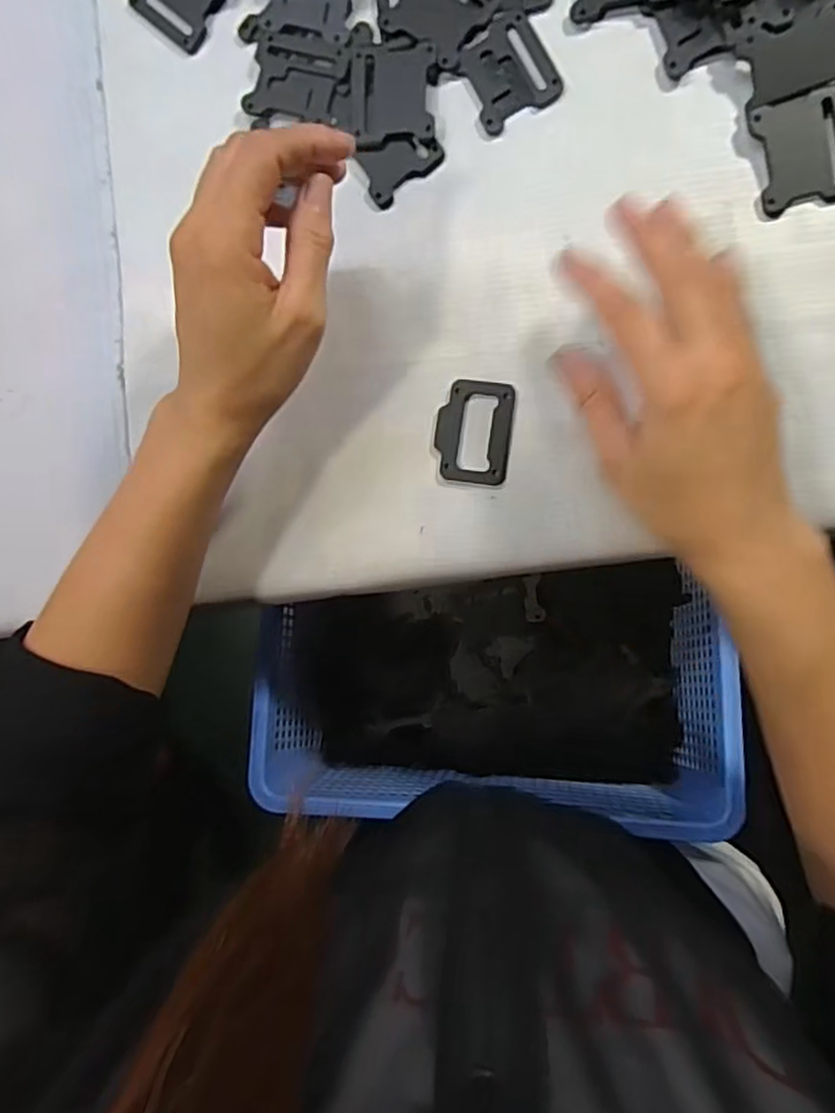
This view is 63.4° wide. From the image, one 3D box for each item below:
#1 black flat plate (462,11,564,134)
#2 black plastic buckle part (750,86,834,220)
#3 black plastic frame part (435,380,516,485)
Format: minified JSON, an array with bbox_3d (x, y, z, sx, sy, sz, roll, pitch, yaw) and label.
[{"bbox_3d":[0.045,-0.245,0.342,0.042,0.004,0.049,-27,88,8],"label":"black flat plate"},{"bbox_3d":[0.184,-0.191,0.319,0.045,0.006,0.050,-10,90,8],"label":"black plastic buckle part"},{"bbox_3d":[0.029,-0.064,0.347,0.039,0.004,0.052,7,92,8],"label":"black plastic frame part"}]

